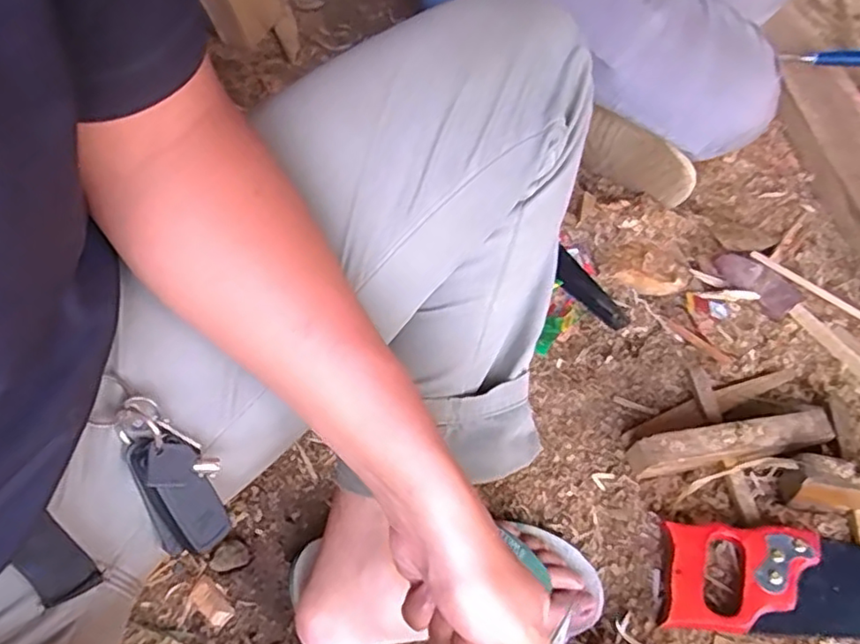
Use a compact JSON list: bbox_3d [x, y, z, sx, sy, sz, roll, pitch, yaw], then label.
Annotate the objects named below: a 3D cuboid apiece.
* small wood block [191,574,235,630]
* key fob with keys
[{"bbox_3d":[-0.187,0.239,0.538,0.042,0.012,0.021,35,57,25],"label":"small wood block"},{"bbox_3d":[-0.142,0.079,0.342,0.041,0.104,0.028,-28,13,-24],"label":"key fob with keys"}]

